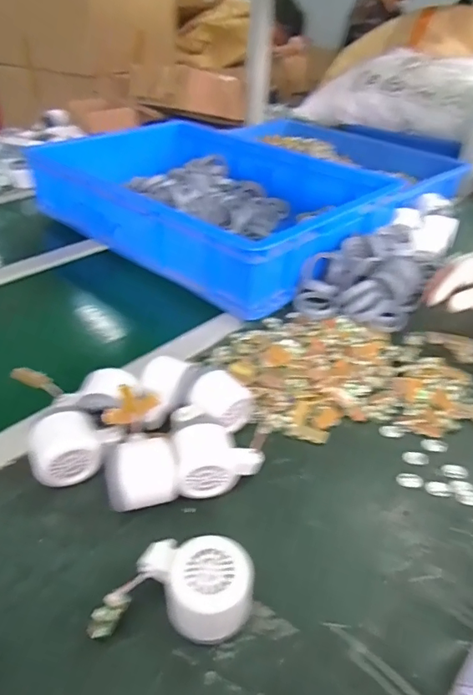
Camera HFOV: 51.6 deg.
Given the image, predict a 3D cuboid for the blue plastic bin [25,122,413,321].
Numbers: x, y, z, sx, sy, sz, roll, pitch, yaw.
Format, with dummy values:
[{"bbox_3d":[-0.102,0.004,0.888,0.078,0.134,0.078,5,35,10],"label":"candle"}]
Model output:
[{"bbox_3d":[-0.056,-0.292,0.931,0.618,0.108,0.419,29,43,30],"label":"blue plastic bin"}]

